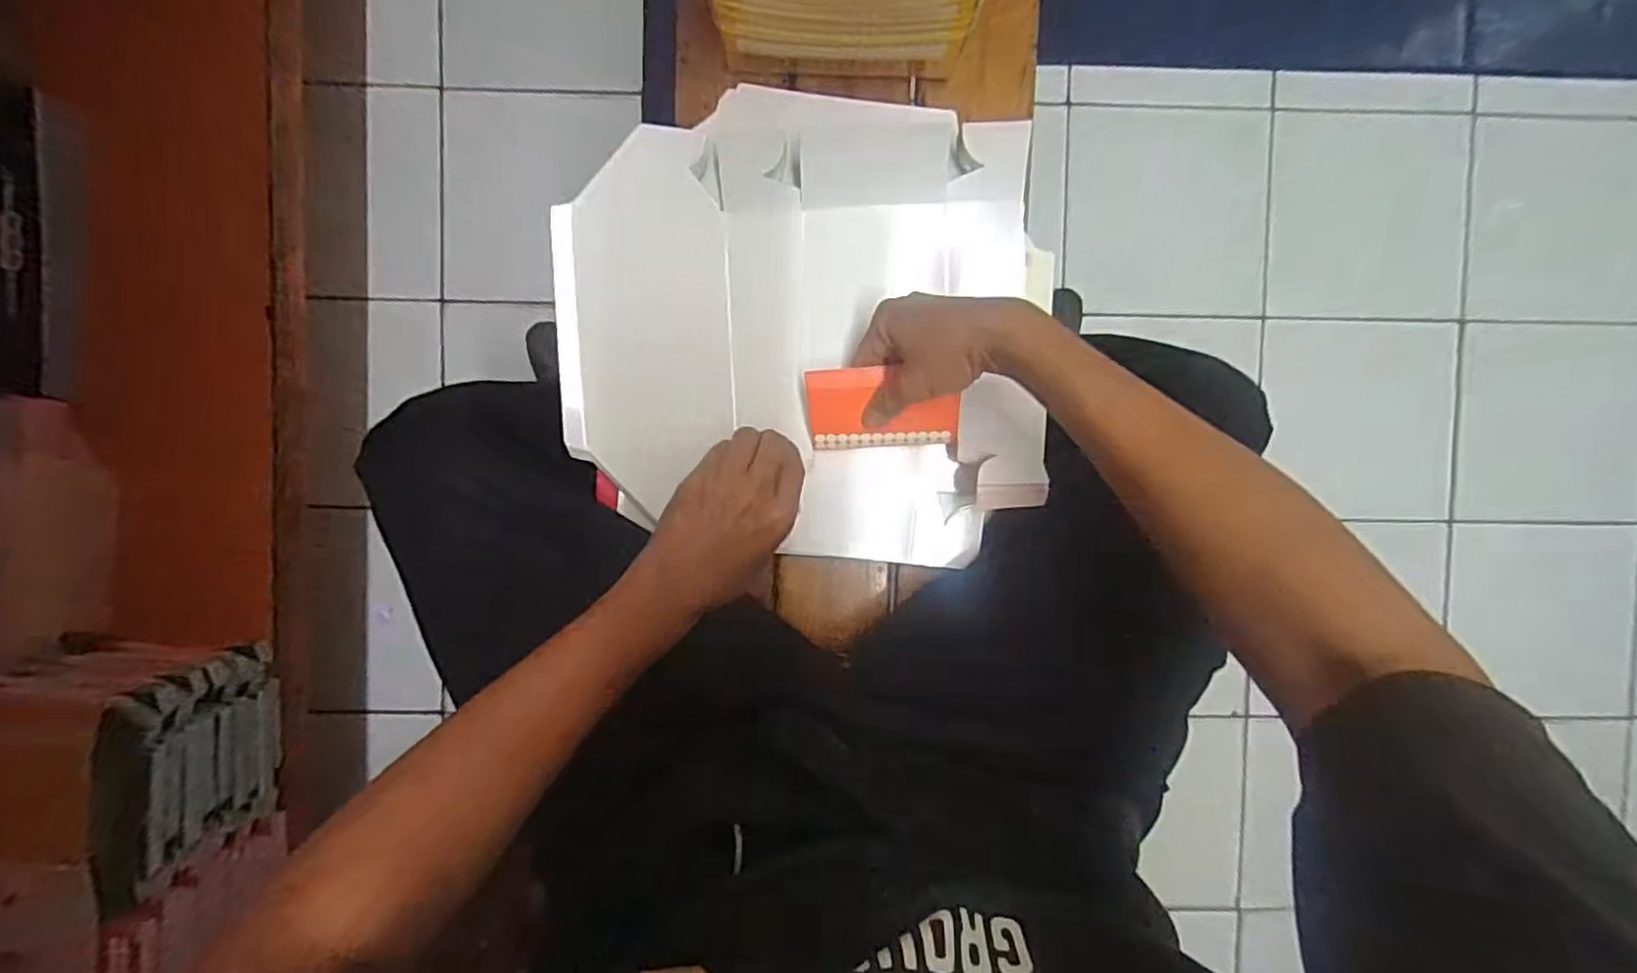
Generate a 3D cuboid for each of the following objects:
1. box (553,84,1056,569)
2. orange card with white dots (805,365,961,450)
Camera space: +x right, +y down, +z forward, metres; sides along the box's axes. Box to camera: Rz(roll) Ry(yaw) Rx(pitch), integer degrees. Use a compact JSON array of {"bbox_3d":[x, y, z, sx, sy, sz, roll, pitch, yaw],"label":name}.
[{"bbox_3d":[-0.006,-0.114,0.515,0.347,0.059,0.324,8,93,-2],"label":"box"},{"bbox_3d":[0.048,-0.058,0.505,0.109,0.004,0.061,-4,111,3],"label":"orange card with white dots"}]

